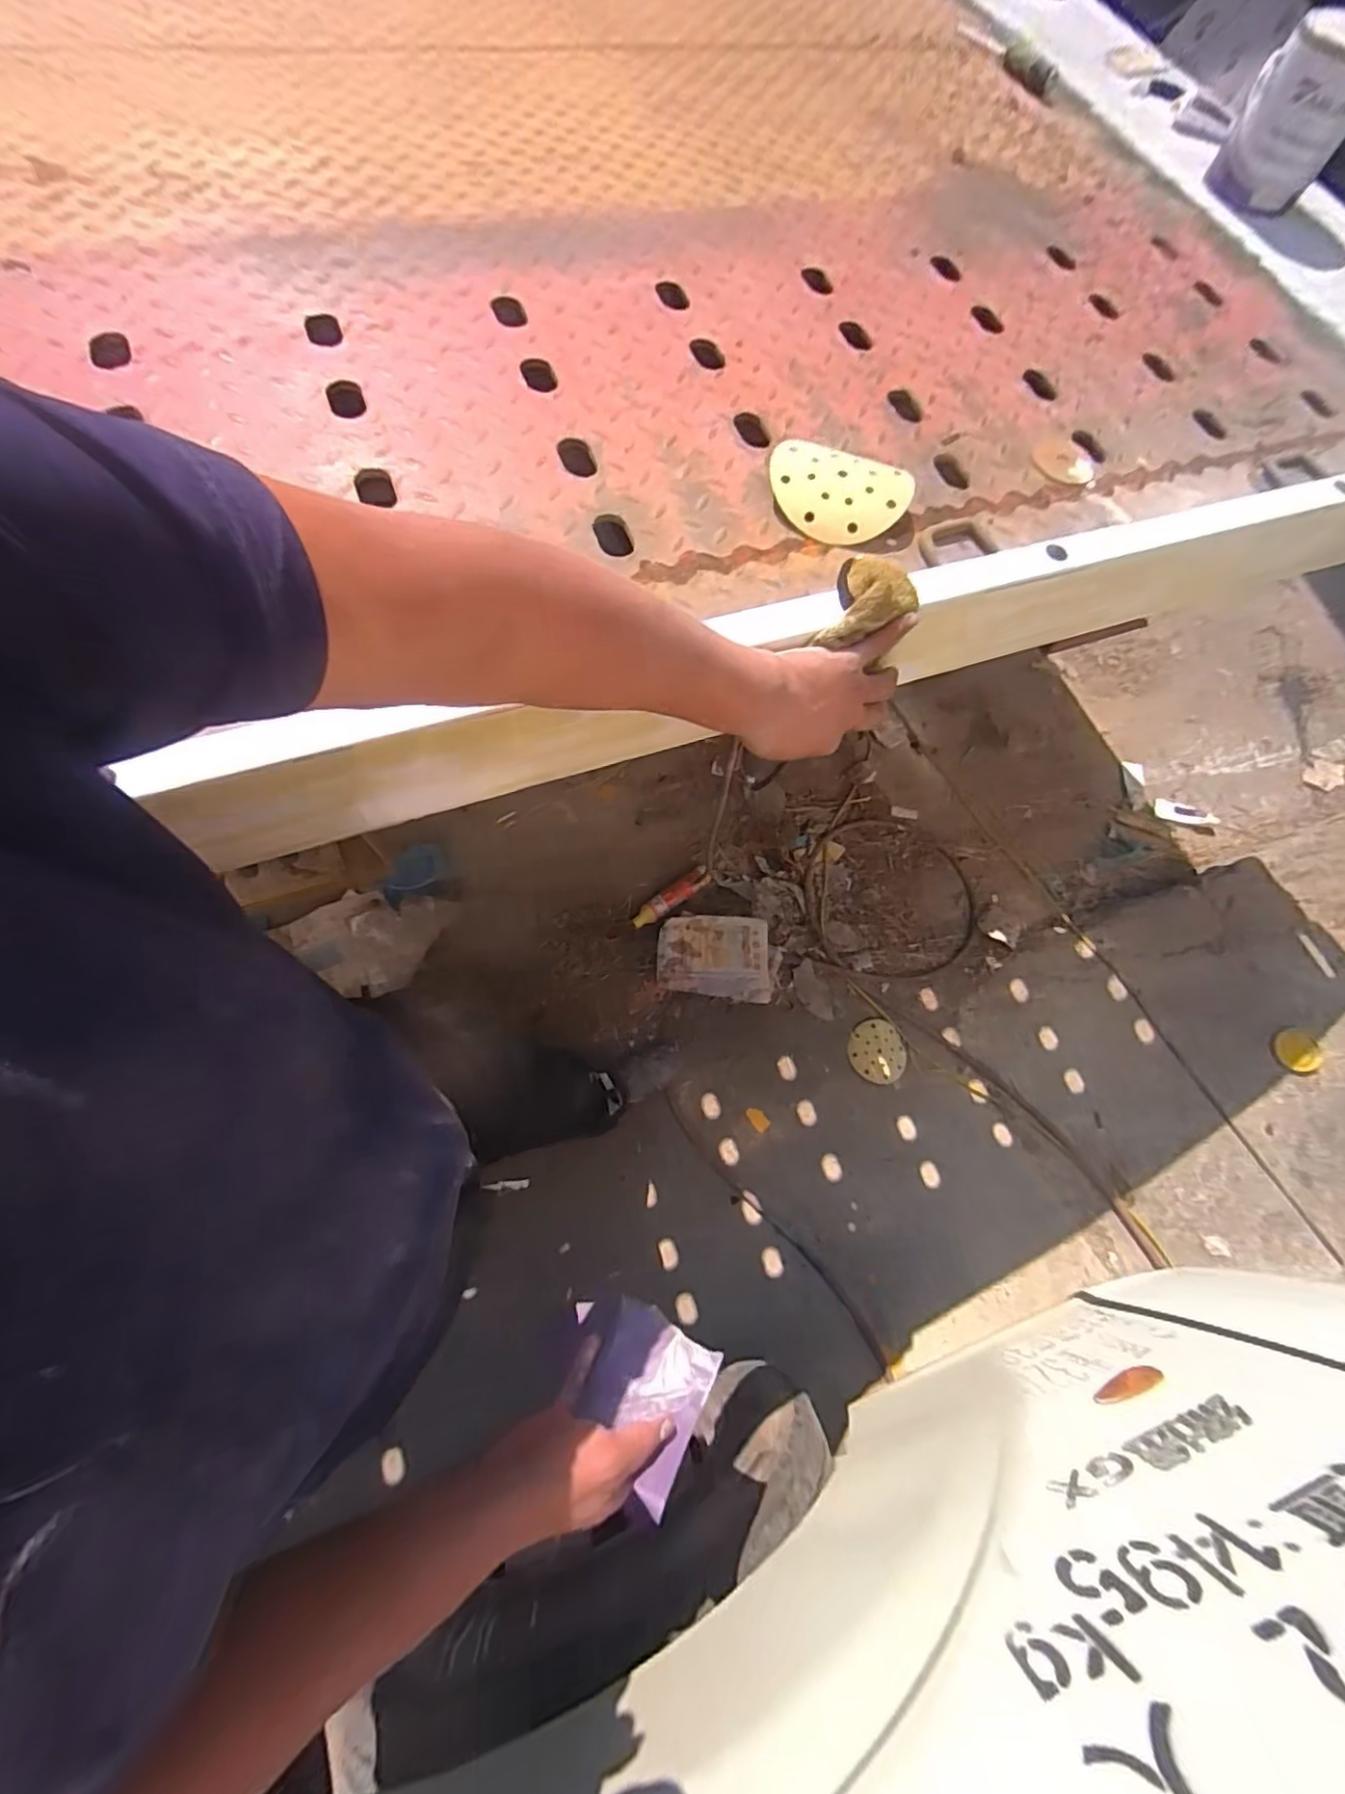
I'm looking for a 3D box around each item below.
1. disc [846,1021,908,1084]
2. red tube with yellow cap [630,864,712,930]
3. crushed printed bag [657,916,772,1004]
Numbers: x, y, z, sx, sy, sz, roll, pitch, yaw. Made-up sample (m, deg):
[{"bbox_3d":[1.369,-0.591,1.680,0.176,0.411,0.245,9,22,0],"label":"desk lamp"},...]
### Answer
[{"bbox_3d":[0.479,0.362,1.420,0.133,0.010,0.142,1,68,-2],"label":"disc"},{"bbox_3d":[-0.001,0.002,1.541,0.240,0.045,0.057,-35,75,-14],"label":"red tube with yellow cap"},{"bbox_3d":[0.102,0.140,1.445,0.272,0.095,0.183,10,69,1],"label":"crushed printed bag"}]

